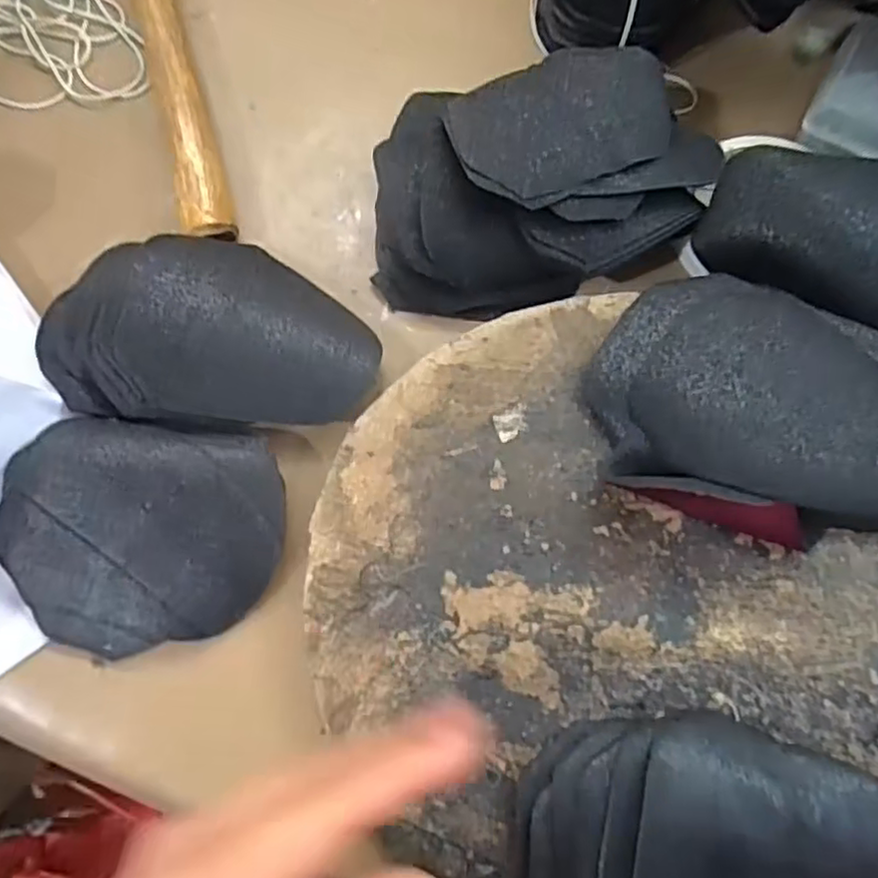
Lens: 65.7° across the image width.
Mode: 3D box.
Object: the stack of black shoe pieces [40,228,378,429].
[{"bbox_3d":[-0.100,-0.050,0.299,0.141,0.025,0.083,2,70,0],"label":"stack of black shoe pieces"}]

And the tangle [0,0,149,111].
[{"bbox_3d":[-0.224,-0.221,0.372,0.133,0.009,0.086,4,70,0],"label":"tangle"}]

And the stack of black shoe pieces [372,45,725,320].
[{"bbox_3d":[0.045,-0.120,0.313,0.160,0.047,0.103,-23,72,-9],"label":"stack of black shoe pieces"}]

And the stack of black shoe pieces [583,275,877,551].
[{"bbox_3d":[0.140,-0.011,0.274,0.152,0.056,0.102,19,71,5],"label":"stack of black shoe pieces"}]

